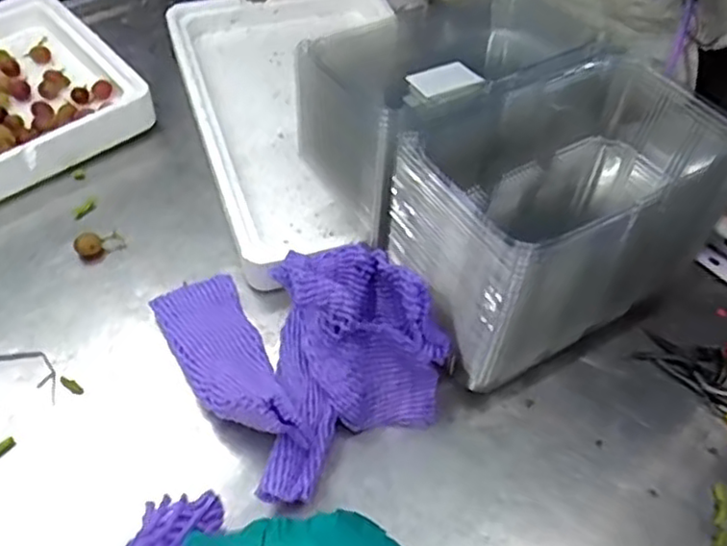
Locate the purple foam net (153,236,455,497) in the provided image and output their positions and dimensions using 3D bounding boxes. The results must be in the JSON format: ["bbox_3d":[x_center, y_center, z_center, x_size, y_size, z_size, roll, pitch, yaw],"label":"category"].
[{"bbox_3d":[-0.065,0.042,0.590,0.180,0.136,0.247,-28,57,-23],"label":"purple foam net"}]

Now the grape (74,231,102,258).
[{"bbox_3d":[-0.287,-0.028,0.714,0.026,0.025,0.021,-20,54,-18],"label":"grape"}]

